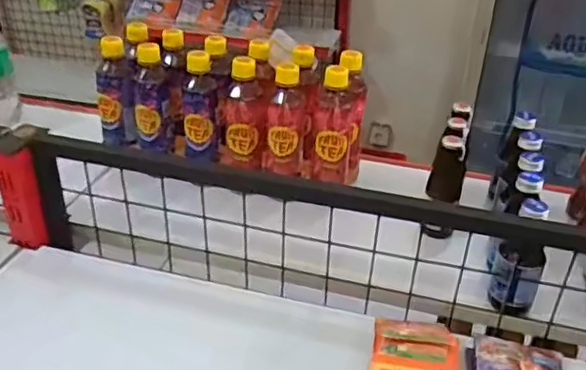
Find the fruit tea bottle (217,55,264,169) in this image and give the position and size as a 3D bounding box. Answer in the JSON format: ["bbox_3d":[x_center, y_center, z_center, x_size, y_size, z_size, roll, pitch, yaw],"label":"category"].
[{"bbox_3d":[-0.075,-0.100,0.837,0.061,0.158,0.068,-2,32,-7],"label":"fruit tea bottle"}]

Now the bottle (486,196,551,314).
[{"bbox_3d":[0.250,0.079,0.656,0.048,0.126,0.044,1,31,-1],"label":"bottle"}]

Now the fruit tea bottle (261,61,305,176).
[{"bbox_3d":[-0.013,-0.094,0.825,0.056,0.155,0.053,0,31,-3],"label":"fruit tea bottle"}]

